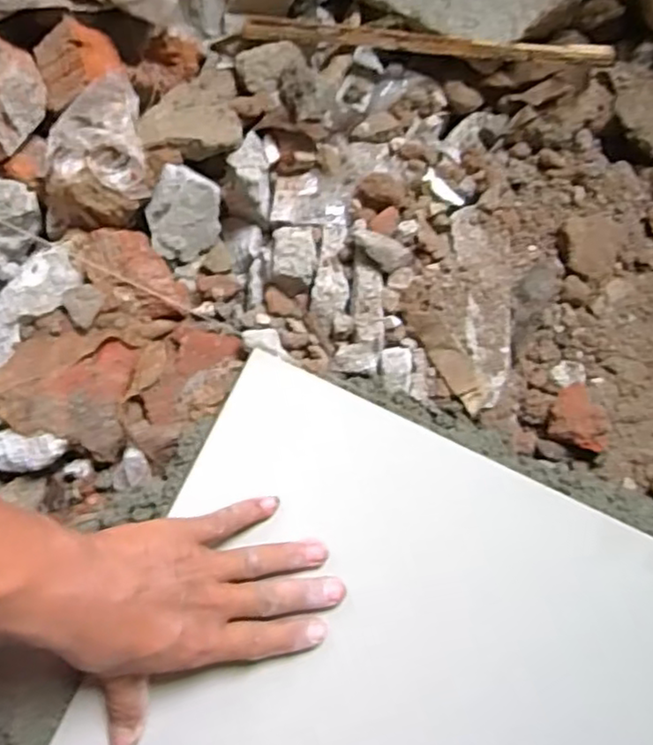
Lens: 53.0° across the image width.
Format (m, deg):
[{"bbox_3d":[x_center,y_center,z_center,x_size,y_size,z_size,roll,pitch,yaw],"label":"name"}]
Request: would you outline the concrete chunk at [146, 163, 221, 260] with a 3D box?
[{"bbox_3d":[-0.115,-0.125,0.505,0.058,0.070,0.034,-10,37,-40],"label":"concrete chunk"}]

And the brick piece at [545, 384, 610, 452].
[{"bbox_3d":[0.176,0.032,0.465,0.035,0.023,0.047,-3,79,-3],"label":"brick piece"}]

